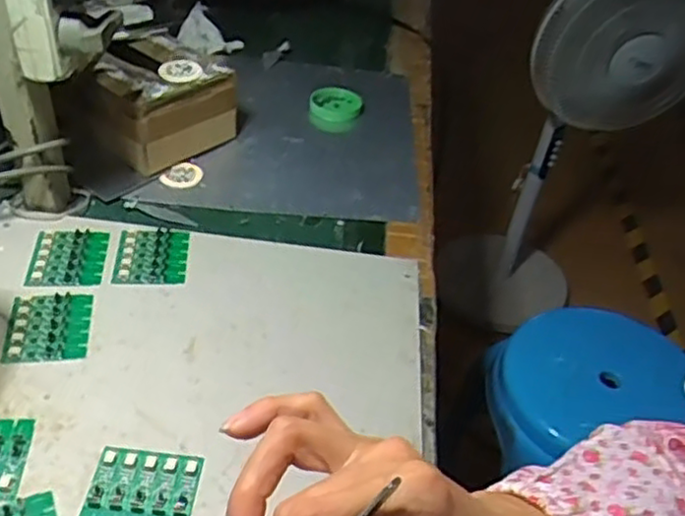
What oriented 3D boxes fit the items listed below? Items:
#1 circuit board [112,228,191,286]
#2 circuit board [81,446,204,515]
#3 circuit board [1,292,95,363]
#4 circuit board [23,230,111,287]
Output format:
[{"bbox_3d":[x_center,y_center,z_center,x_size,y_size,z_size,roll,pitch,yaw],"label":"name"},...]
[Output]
[{"bbox_3d":[-0.172,-0.002,0.633,0.062,0.008,0.072,1,43,-7],"label":"circuit board"},{"bbox_3d":[-0.134,0.156,0.467,0.068,0.005,0.061,7,42,-1],"label":"circuit board"},{"bbox_3d":[-0.235,0.054,0.561,0.061,0.005,0.067,-2,43,-10],"label":"circuit board"},{"bbox_3d":[-0.243,-0.001,0.620,0.063,0.007,0.068,-1,43,-9],"label":"circuit board"}]

